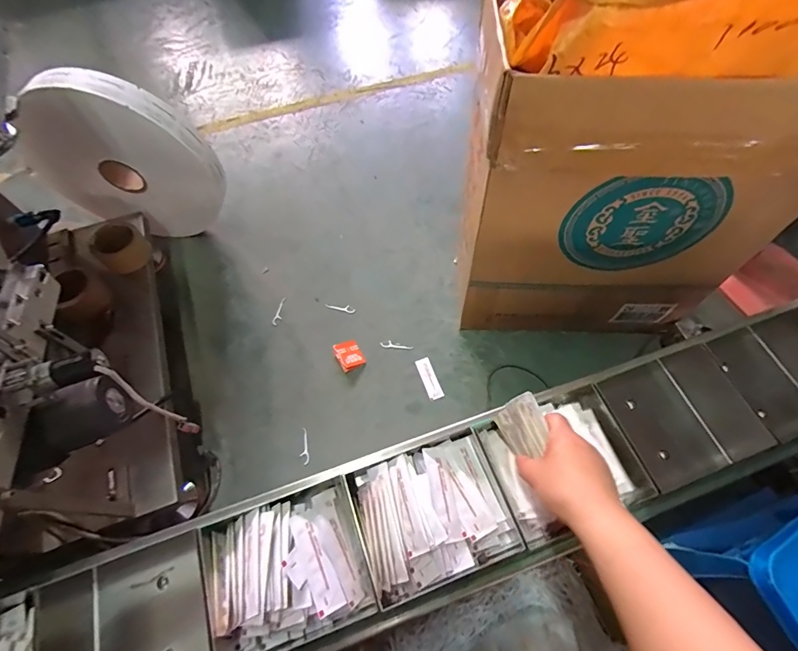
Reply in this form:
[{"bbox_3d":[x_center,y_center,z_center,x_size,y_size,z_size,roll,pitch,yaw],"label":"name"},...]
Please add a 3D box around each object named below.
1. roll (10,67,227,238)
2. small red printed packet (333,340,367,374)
[{"bbox_3d":[-0.594,-0.366,0.917,0.372,0.386,0.070,15,54,-9],"label":"roll"},{"bbox_3d":[-0.111,0.065,0.921,0.056,0.008,0.068,-28,64,-13],"label":"small red printed packet"}]

